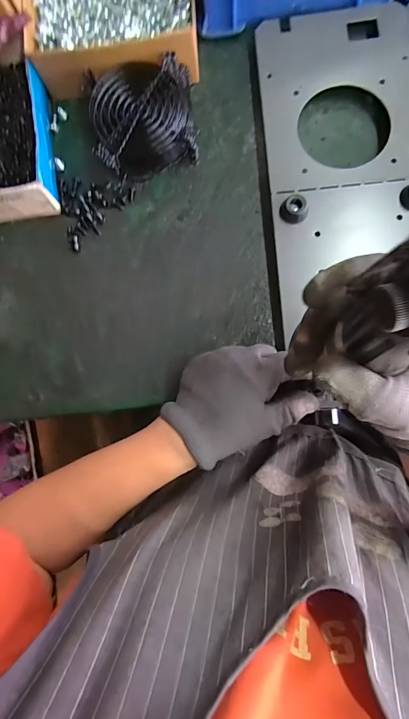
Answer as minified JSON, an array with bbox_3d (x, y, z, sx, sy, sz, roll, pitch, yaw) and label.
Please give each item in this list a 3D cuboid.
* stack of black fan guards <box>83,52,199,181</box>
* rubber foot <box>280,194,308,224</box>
[{"bbox_3d":[-0.058,-0.237,0.359,0.098,0.044,0.092,-10,83,3],"label":"stack of black fan guards"},{"bbox_3d":[0.083,-0.138,0.335,0.022,0.016,0.021,0,84,5],"label":"rubber foot"}]

